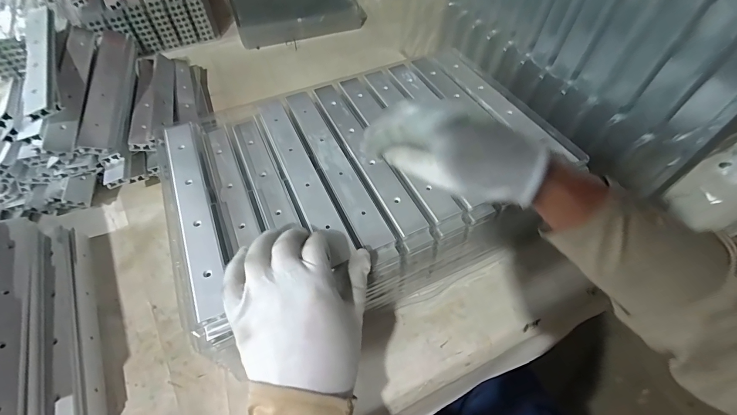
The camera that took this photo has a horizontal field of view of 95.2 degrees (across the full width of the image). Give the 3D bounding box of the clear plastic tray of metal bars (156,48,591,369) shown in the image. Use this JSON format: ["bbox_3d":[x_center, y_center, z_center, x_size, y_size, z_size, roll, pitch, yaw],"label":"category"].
[{"bbox_3d":[-0.003,-0.034,0.429,0.426,0.115,0.283,-23,57,-14],"label":"clear plastic tray of metal bars"}]

